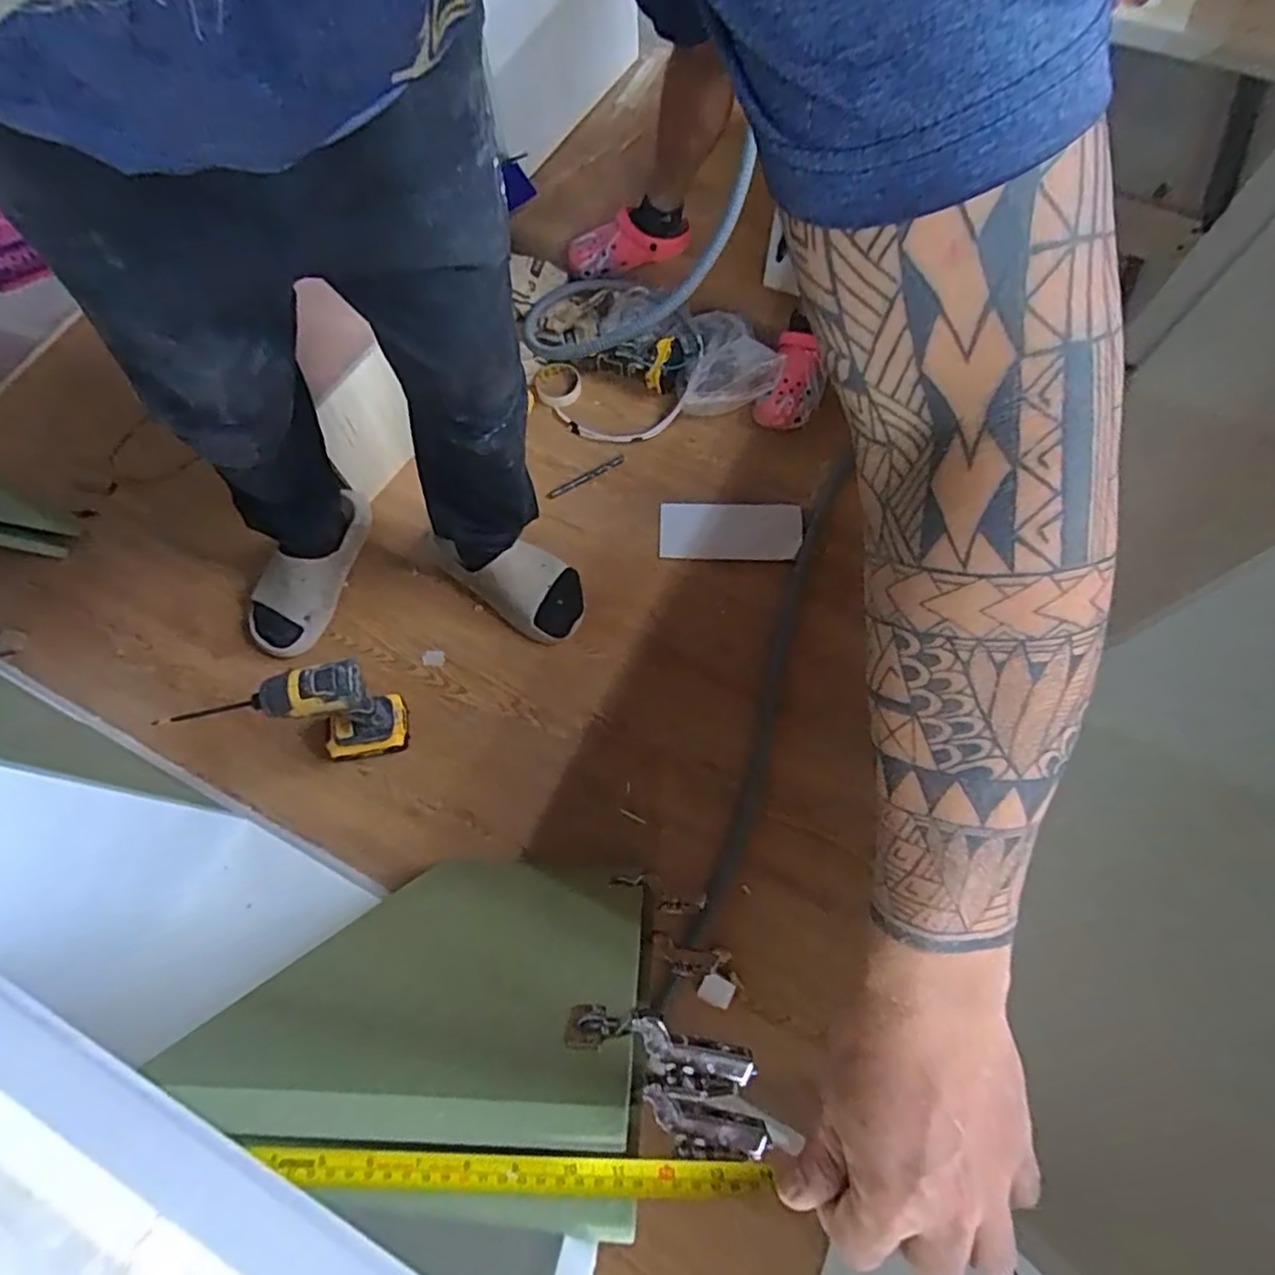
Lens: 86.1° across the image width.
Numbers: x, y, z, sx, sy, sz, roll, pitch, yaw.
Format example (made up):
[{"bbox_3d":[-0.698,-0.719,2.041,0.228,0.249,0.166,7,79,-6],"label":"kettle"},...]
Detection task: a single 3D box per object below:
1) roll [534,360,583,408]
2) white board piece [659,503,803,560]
[{"bbox_3d":[-0.149,-0.473,1.273,0.084,0.024,0.086,-1,67,1],"label":"roll"},{"bbox_3d":[0.157,-0.183,1.168,0.236,0.011,0.104,1,74,7],"label":"white board piece"}]

